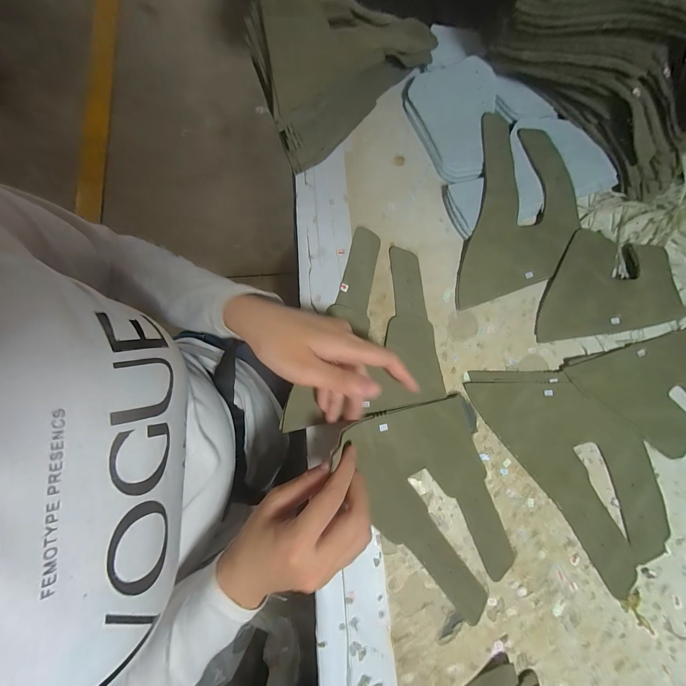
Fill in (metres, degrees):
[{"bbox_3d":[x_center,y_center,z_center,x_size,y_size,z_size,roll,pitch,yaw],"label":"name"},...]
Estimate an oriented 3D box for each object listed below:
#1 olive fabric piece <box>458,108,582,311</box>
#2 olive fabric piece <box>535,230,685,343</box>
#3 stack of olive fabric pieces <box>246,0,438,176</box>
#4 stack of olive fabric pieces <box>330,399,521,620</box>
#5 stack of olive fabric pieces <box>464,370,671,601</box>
[{"bbox_3d":[0.188,-0.131,0.325,0.108,0.024,0.201,11,79,1],"label":"olive fabric piece"},{"bbox_3d":[0.269,-0.063,0.320,0.153,0.008,0.105,-7,79,-2],"label":"olive fabric piece"},{"bbox_3d":[0.009,-0.287,0.326,0.192,0.073,0.154,-17,80,-4],"label":"stack of olive fabric pieces"},{"bbox_3d":[0.077,0.143,0.268,0.119,0.030,0.175,-17,80,-4],"label":"stack of olive fabric pieces"},{"bbox_3d":[0.217,0.102,0.290,0.101,0.005,0.214,-35,82,-7],"label":"stack of olive fabric pieces"}]

